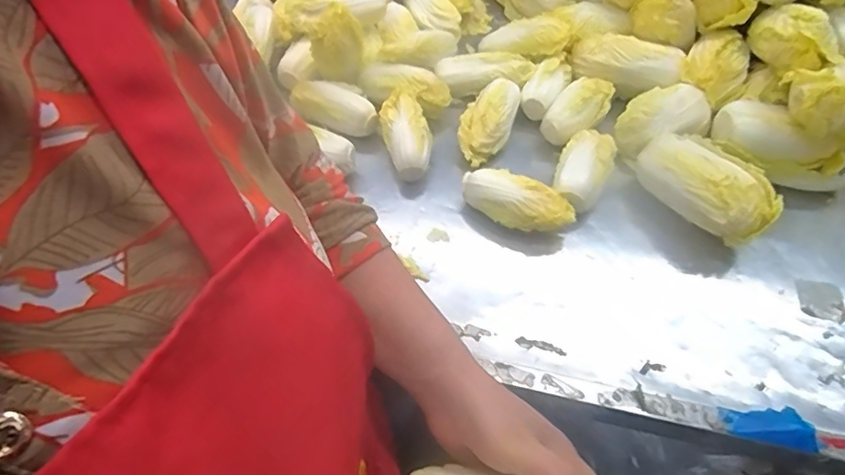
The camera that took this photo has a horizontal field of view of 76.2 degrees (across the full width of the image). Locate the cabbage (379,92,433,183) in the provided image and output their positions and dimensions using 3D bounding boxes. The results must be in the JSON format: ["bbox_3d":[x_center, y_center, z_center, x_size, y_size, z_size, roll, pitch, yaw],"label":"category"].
[{"bbox_3d":[-0.017,-0.120,0.612,0.048,0.038,0.105,-11,72,-9],"label":"cabbage"}]

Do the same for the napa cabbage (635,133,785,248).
[{"bbox_3d":[0.302,-0.058,0.569,0.077,0.062,0.142,-26,58,-19],"label":"napa cabbage"}]

